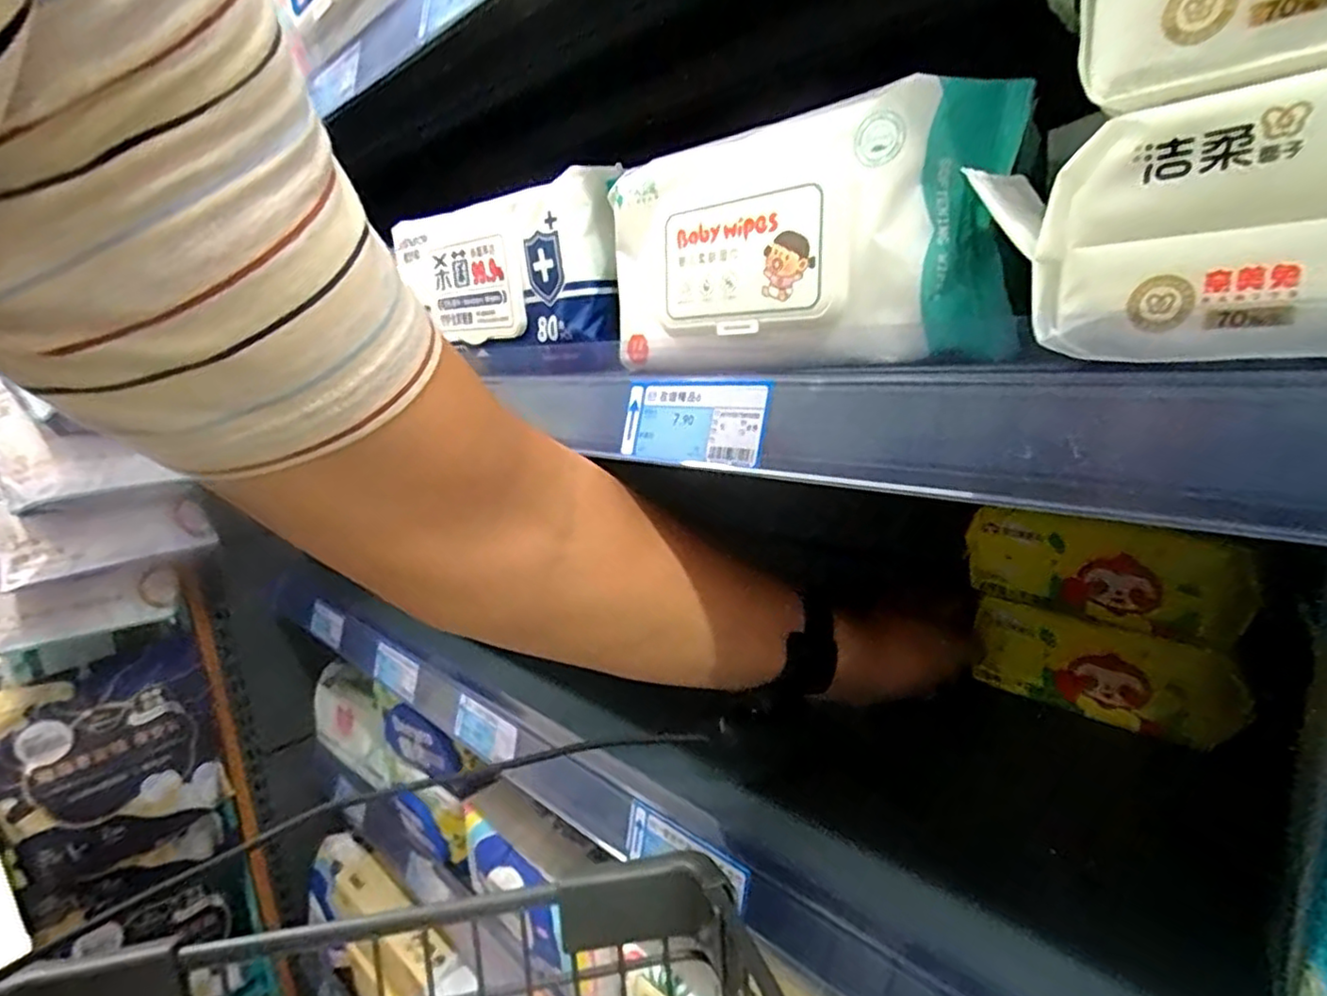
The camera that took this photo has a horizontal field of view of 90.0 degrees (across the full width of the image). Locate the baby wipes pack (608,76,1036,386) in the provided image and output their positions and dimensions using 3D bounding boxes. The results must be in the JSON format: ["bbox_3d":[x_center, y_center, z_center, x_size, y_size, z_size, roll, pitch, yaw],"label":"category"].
[{"bbox_3d":[0.051,-0.108,0.289,0.054,0.097,0.177,-17,19,-40],"label":"baby wipes pack"}]

